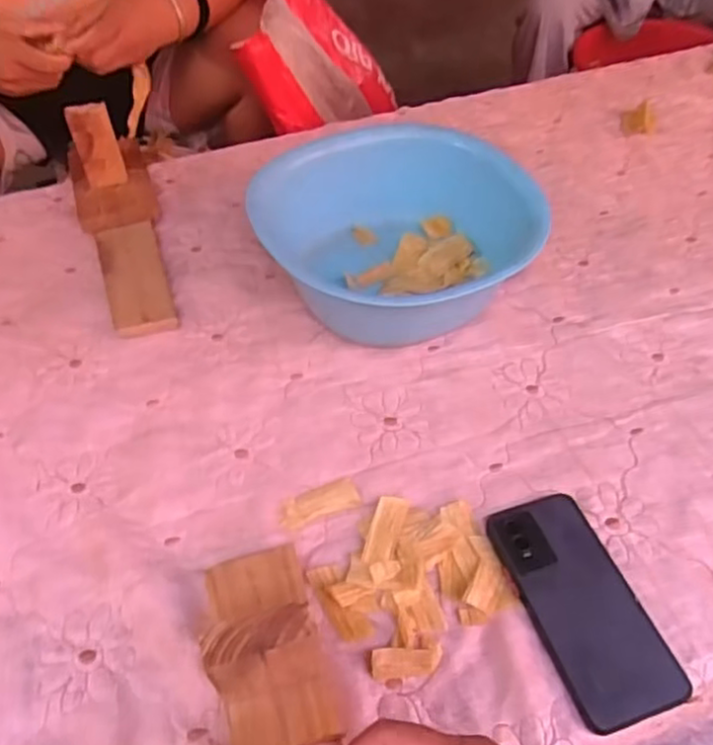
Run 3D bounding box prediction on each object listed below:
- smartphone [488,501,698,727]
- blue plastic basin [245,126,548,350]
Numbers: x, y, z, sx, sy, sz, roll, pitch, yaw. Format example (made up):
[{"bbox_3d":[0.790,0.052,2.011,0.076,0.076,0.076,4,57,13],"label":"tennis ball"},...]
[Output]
[{"bbox_3d":[0.163,0.164,0.497,0.079,0.013,0.164,-15,52,-12],"label":"smartphone"},{"bbox_3d":[0.029,-0.134,0.691,0.228,0.118,0.228,0,50,0],"label":"blue plastic basin"}]

